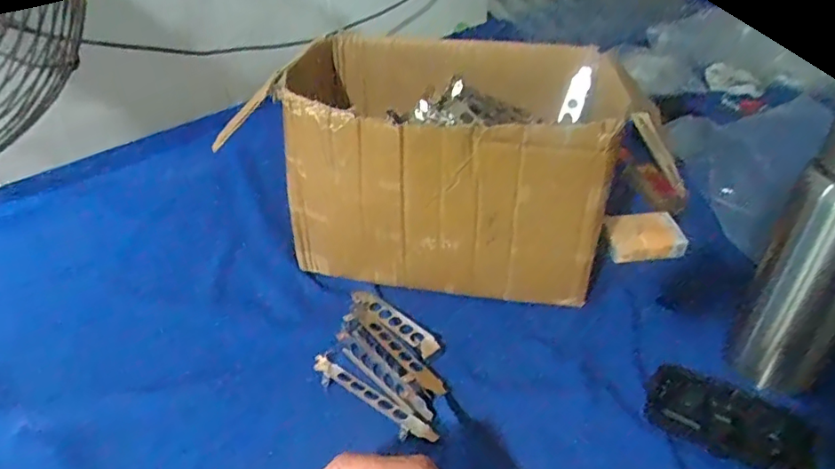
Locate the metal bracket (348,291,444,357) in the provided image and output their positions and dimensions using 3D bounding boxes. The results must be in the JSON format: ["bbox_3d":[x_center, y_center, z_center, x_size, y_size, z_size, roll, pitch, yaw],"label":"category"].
[{"bbox_3d":[-0.022,0.078,0.533,0.019,0.011,0.109,-28,46,-34],"label":"metal bracket"}]

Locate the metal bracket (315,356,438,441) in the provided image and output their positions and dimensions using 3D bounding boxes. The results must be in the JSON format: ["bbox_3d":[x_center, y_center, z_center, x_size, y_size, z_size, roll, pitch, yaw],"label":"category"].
[{"bbox_3d":[-0.038,0.133,0.464,0.126,0.006,0.022,26,43,29],"label":"metal bracket"}]

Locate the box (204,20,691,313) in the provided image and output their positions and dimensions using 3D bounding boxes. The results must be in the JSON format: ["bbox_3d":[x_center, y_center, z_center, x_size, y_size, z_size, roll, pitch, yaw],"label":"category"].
[{"bbox_3d":[0.046,-0.068,0.577,0.342,0.192,0.213,7,37,10],"label":"box"}]

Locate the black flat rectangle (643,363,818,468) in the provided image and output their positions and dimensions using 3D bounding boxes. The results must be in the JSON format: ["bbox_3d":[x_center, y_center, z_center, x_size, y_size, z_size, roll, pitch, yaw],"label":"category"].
[{"bbox_3d":[0.232,0.139,0.429,0.113,0.011,0.054,24,64,28],"label":"black flat rectangle"}]

